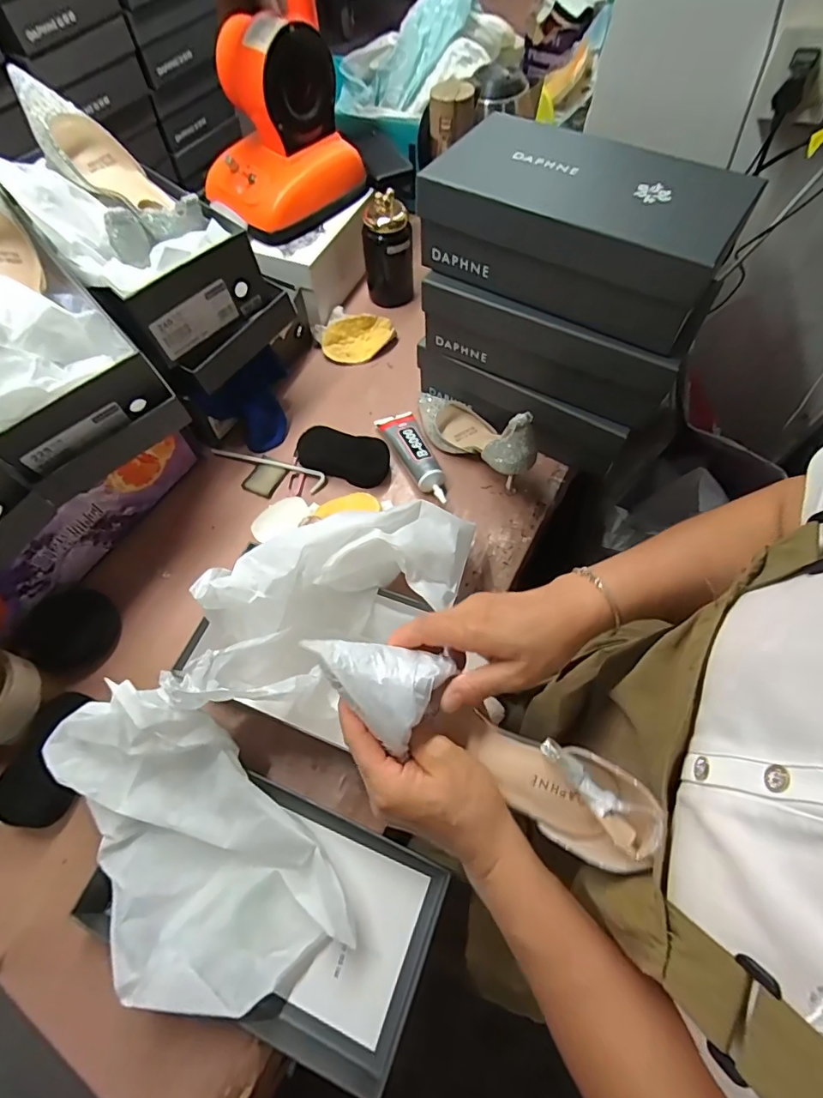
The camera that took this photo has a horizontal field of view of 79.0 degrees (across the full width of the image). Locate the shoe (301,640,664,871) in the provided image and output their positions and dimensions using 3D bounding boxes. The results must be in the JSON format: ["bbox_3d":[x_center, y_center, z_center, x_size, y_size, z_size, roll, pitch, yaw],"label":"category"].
[{"bbox_3d":[0.045,0.123,0.328,0.238,0.070,0.063,31,67,0],"label":"shoe"}]

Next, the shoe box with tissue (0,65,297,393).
[{"bbox_3d":[-0.329,-0.371,0.607,0.304,0.204,0.191,41,71,20],"label":"shoe box with tissue"}]

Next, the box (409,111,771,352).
[{"bbox_3d":[0.172,-0.342,0.525,0.295,0.099,0.160,29,67,16],"label":"box"}]

